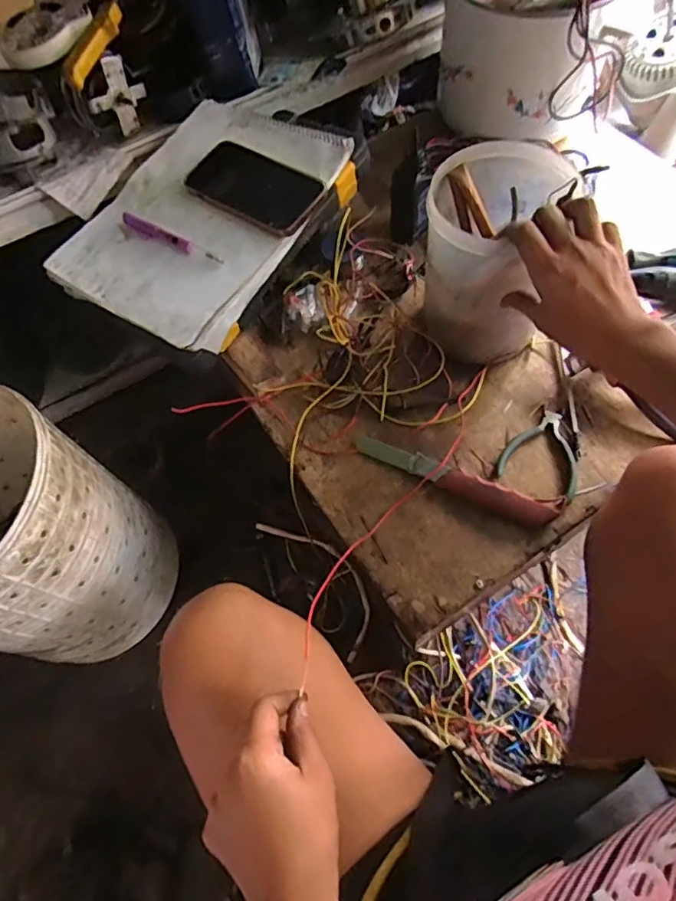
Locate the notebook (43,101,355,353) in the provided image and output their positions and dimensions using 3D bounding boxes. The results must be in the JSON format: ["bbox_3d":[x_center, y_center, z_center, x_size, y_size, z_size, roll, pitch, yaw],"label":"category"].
[{"bbox_3d":[-0.155,-0.274,0.623,0.235,0.019,0.312,29,76,19],"label":"notebook"}]

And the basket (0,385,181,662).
[{"bbox_3d":[-0.390,0.111,0.669,0.274,0.322,0.244,25,68,15],"label":"basket"}]

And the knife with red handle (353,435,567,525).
[{"bbox_3d":[0.117,0.029,0.554,0.209,0.021,0.033,20,66,13],"label":"knife with red handle"}]

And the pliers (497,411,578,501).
[{"bbox_3d":[0.214,-0.001,0.565,0.078,0.009,0.091,23,67,14],"label":"pliers"}]

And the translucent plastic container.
[{"bbox_3d":[0.154,-0.197,0.566,0.123,0.175,0.133,39,72,20],"label":"translucent plastic container"}]

